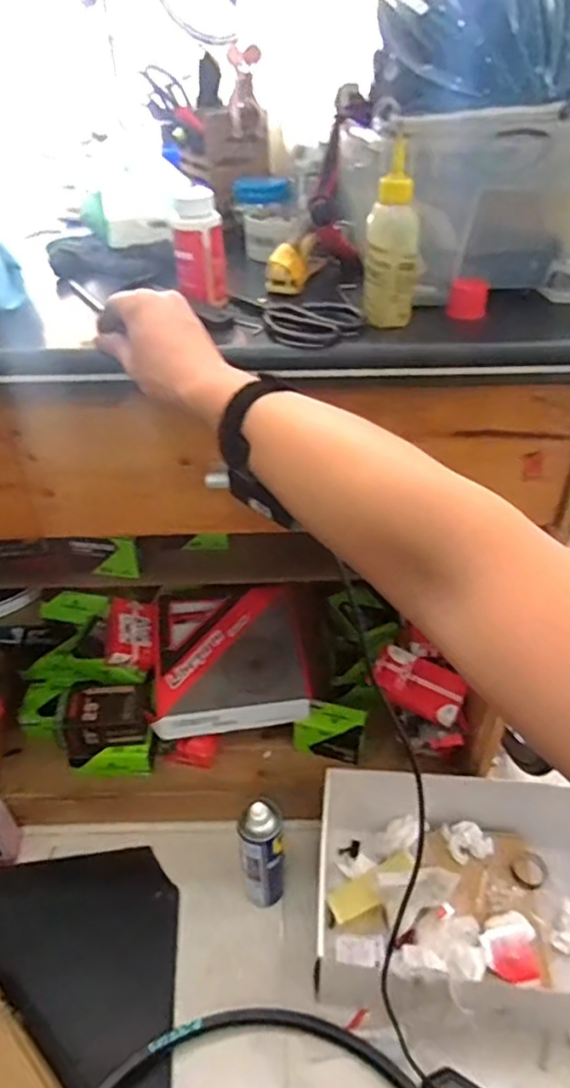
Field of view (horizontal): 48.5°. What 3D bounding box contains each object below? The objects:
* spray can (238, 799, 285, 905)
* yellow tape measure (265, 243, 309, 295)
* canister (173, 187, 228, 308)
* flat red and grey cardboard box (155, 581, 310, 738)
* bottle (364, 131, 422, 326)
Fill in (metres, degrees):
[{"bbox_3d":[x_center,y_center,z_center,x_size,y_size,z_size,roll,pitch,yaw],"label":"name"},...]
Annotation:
[{"bbox_3d":[-0.032,0.462,0.935,0.061,0.256,0.059,-1,39,1],"label":"spray can"},{"bbox_3d":[0.002,-0.269,0.619,0.041,0.036,0.028,-1,39,1],"label":"yellow tape measure"},{"bbox_3d":[-0.078,-0.267,0.577,0.044,0.092,0.036,-4,39,-3],"label":"canister"},{"bbox_3d":[-0.093,0.193,1.108,0.262,0.043,0.262,-2,59,-7],"label":"flat red and grey cardboard box"},{"bbox_3d":[0.091,-0.251,0.533,0.045,0.124,0.040,4,39,7],"label":"bottle"}]

